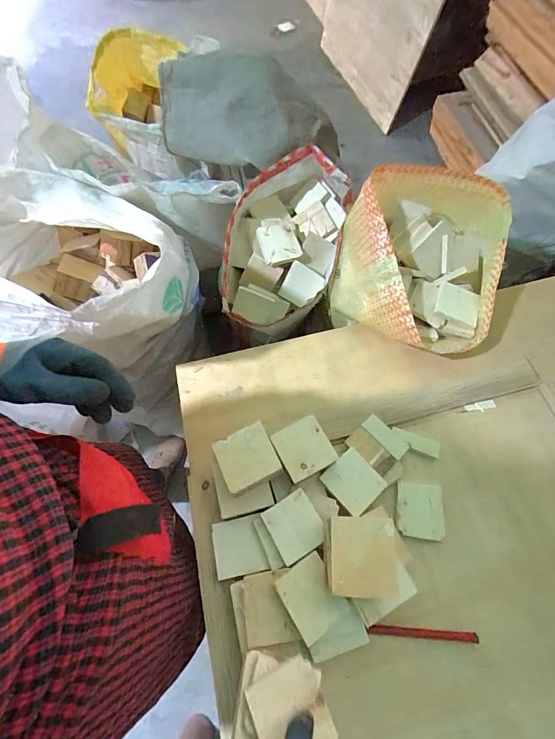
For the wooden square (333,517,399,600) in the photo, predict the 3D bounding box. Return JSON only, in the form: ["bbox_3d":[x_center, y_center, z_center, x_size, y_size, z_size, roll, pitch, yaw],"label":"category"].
[{"bbox_3d":[0.112,0.244,0.457,0.082,0.006,0.092,2,67,2],"label":"wooden square"}]

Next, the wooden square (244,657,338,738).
[{"bbox_3d":[0.017,0.409,0.415,0.088,0.011,0.090,-15,54,-20],"label":"wooden square"}]

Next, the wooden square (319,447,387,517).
[{"bbox_3d":[0.129,0.190,0.596,0.081,0.007,0.083,-37,71,-18],"label":"wooden square"}]

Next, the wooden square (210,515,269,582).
[{"bbox_3d":[-0.062,0.285,0.562,0.080,0.009,0.082,-12,67,-4],"label":"wooden square"}]

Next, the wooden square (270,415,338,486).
[{"bbox_3d":[0.044,0.131,0.583,0.082,0.013,0.084,-27,69,-10],"label":"wooden square"}]

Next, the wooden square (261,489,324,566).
[{"bbox_3d":[0.027,0.243,0.542,0.076,0.007,0.082,-29,69,-10],"label":"wooden square"}]

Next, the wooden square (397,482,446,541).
[{"bbox_3d":[0.242,0.239,0.591,0.076,0.008,0.085,4,66,5],"label":"wooden square"}]

